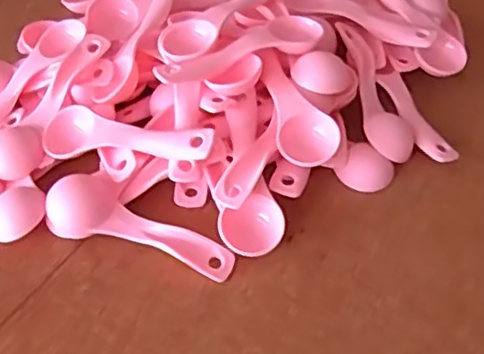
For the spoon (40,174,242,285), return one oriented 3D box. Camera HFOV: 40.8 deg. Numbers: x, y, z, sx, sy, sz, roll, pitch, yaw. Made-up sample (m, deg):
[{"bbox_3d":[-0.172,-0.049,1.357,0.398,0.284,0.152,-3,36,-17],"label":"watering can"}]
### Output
[{"bbox_3d":[-0.058,0.031,0.366,0.107,0.023,0.038,21,52,18],"label":"spoon"}]

